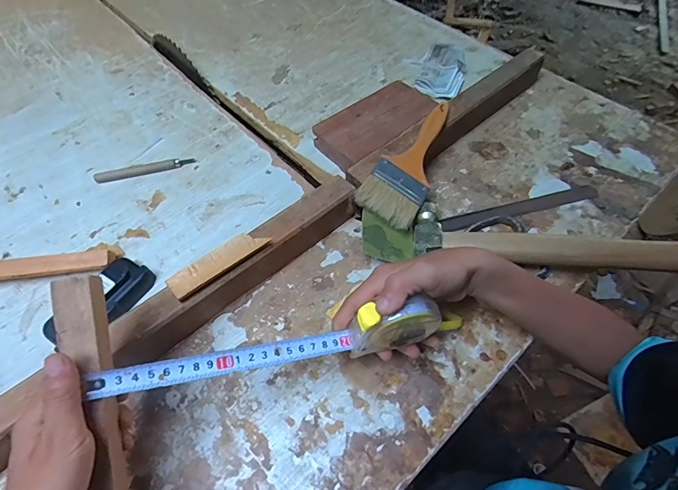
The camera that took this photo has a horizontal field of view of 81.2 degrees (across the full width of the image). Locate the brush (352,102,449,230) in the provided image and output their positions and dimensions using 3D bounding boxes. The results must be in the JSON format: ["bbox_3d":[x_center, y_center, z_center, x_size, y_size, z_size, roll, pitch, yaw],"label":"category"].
[{"bbox_3d":[0.093,-0.105,0.478,0.068,0.013,0.184,36,63,-5],"label":"brush"}]

